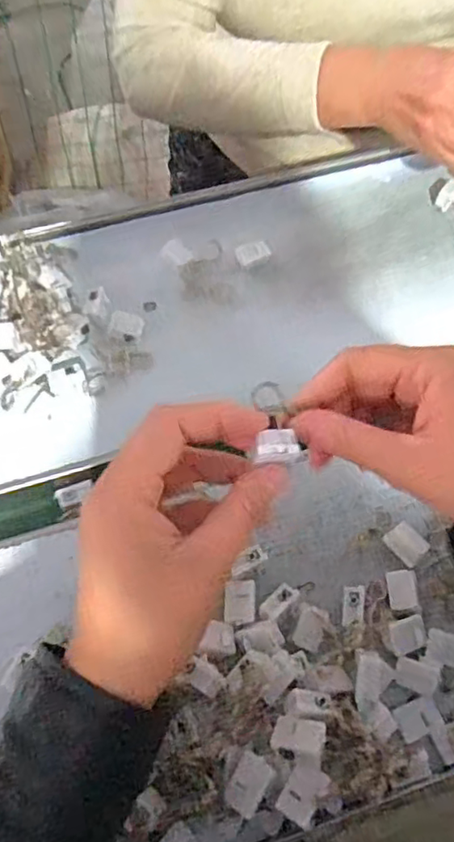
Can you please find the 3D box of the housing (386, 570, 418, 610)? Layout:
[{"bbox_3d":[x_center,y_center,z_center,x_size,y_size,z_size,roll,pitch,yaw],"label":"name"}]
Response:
[{"bbox_3d":[0.115,0.111,0.400,0.018,0.010,0.024,-5,65,-3],"label":"housing"}]

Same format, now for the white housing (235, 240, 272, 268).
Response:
[{"bbox_3d":[0.023,-0.144,0.527,0.029,0.009,0.020,-17,67,-9],"label":"white housing"}]

